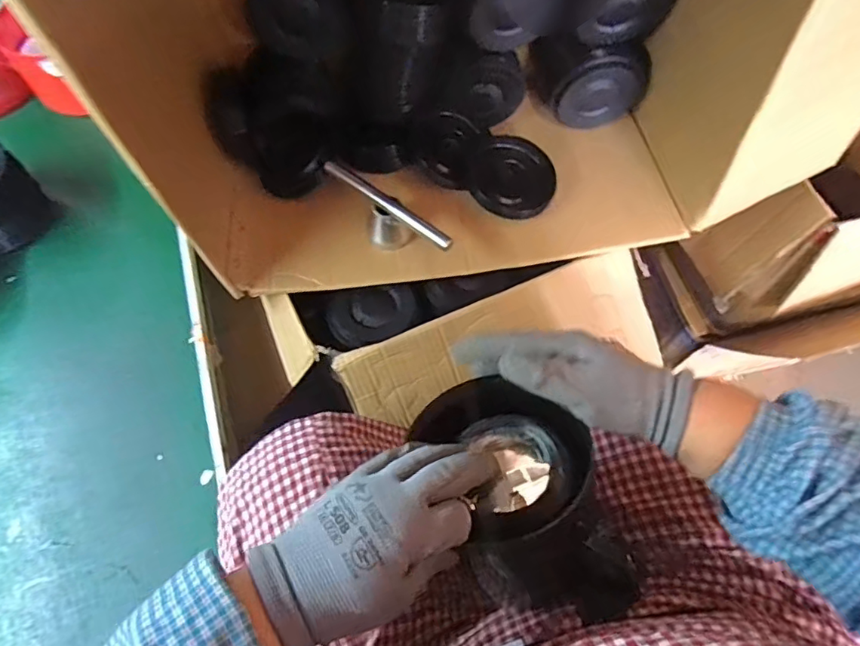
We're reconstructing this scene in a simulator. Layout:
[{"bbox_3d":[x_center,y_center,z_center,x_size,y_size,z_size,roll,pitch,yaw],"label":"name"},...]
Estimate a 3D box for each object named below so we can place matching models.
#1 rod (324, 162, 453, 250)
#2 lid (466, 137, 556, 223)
[{"bbox_3d":[-0.054,-0.149,0.666,0.197,0.016,0.018,36,68,18],"label":"rod"},{"bbox_3d":[0.109,-0.194,0.716,0.114,0.016,0.115,0,77,-1],"label":"lid"}]

